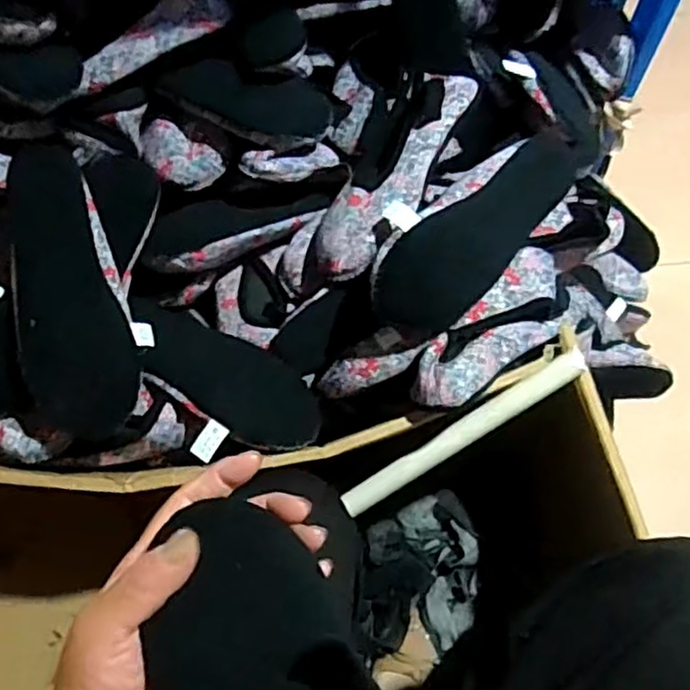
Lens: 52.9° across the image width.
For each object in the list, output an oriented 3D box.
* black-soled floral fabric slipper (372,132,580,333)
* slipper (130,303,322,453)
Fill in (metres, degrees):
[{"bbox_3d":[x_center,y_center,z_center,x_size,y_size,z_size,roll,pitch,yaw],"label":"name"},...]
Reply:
[{"bbox_3d":[0.125,-0.110,0.660,0.257,0.037,0.097,-42,113,-13],"label":"black-soled floral fabric slipper"},{"bbox_3d":[-0.137,0.036,0.794,0.241,0.037,0.090,34,62,-11],"label":"slipper"}]

